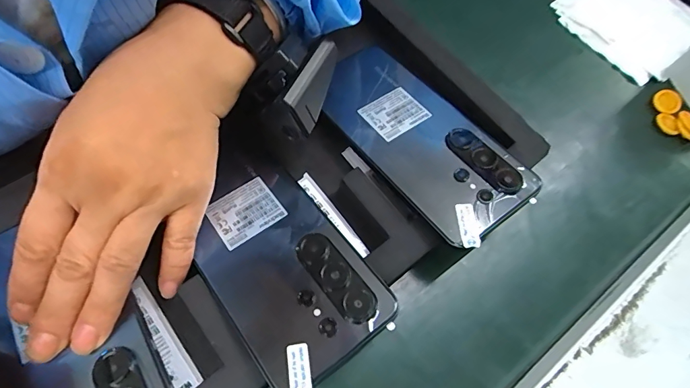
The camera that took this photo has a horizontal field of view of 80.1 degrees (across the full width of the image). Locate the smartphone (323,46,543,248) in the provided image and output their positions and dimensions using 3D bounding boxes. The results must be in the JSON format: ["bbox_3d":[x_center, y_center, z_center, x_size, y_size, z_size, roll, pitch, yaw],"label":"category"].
[{"bbox_3d":[0.047,-0.042,0.279,0.075,0.013,0.163,-34,74,-17],"label":"smartphone"}]

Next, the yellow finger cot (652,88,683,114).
[{"bbox_3d":[0.271,-0.078,0.344,0.020,0.004,0.022,-24,72,14],"label":"yellow finger cot"}]

